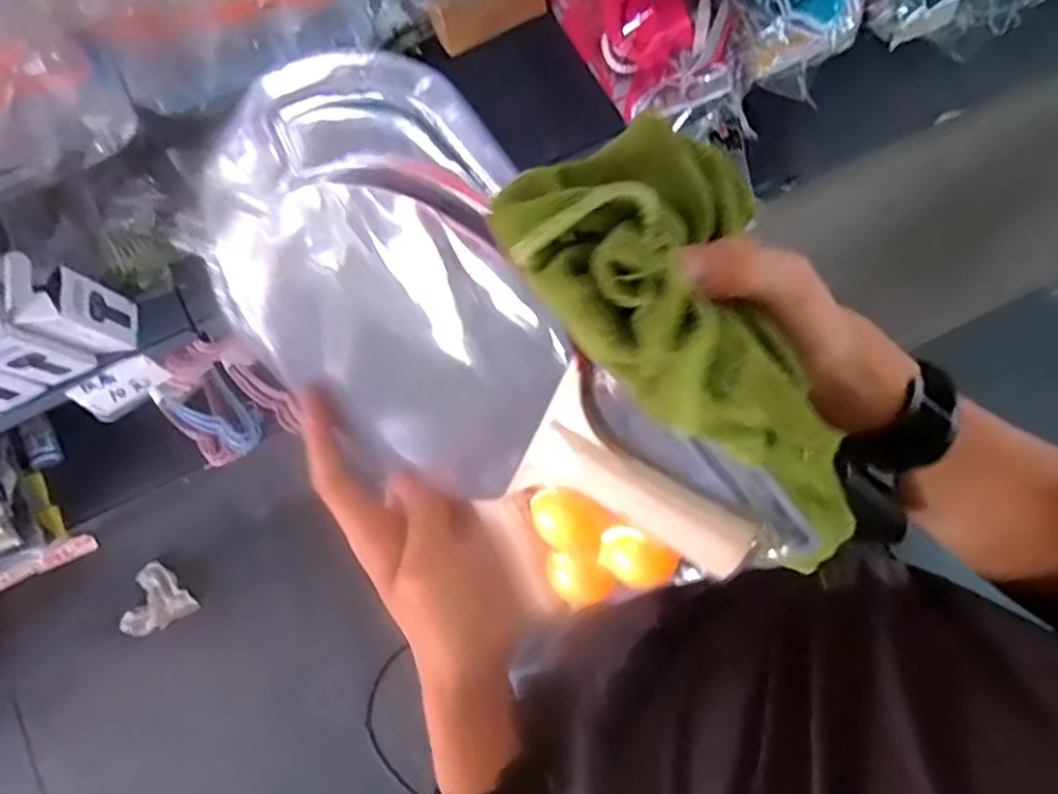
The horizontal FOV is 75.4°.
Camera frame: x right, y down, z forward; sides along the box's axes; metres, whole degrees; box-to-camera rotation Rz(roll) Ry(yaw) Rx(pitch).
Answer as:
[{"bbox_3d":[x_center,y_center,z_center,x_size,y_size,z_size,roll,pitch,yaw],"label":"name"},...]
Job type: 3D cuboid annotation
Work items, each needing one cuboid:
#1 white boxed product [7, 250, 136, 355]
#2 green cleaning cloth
[{"bbox_3d":[-0.609,-0.120,0.924,0.059,0.198,0.077,-7,77,0],"label":"white boxed product"},{"bbox_3d":[0.078,-0.017,0.253,0.085,0.036,0.191,-46,110,-8],"label":"green cleaning cloth"}]

